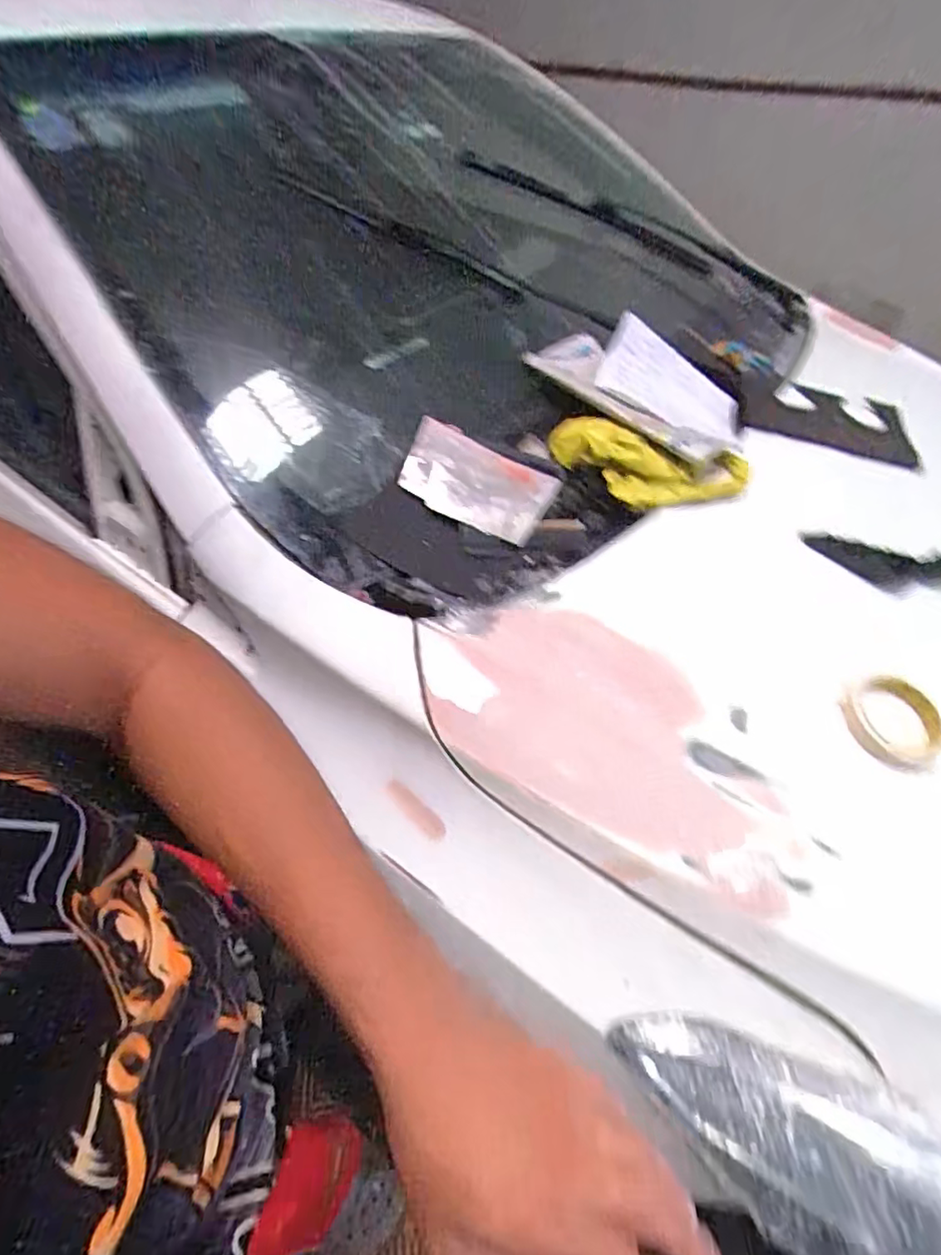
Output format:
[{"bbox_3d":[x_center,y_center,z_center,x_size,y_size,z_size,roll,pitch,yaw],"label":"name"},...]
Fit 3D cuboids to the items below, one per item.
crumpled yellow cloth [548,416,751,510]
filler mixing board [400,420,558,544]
[{"bbox_3d":[0.220,-0.203,0.737,0.243,0.059,0.105,17,49,13],"label":"crumpled yellow cloth"},{"bbox_3d":[0.008,-0.168,0.685,0.169,0.012,0.103,27,74,-1],"label":"filler mixing board"}]

